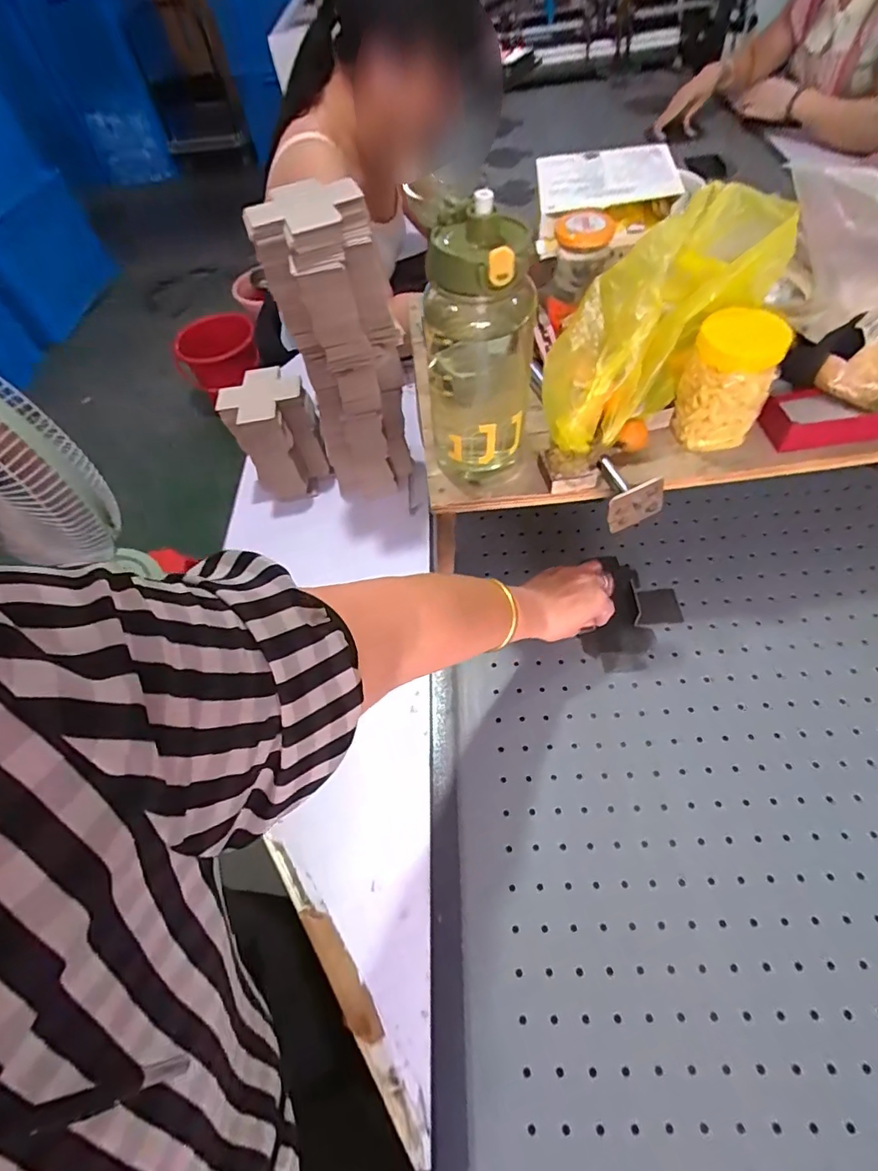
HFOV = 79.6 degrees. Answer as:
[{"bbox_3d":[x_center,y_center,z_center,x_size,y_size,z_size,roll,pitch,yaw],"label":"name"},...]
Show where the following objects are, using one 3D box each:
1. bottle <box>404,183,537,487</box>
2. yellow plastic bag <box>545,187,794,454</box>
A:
[{"bbox_3d":[0.033,-0.190,0.449,0.084,0.215,0.094,-6,56,3],"label":"bottle"},{"bbox_3d":[0.198,-0.254,0.485,0.137,0.101,0.294,37,90,25],"label":"yellow plastic bag"}]

